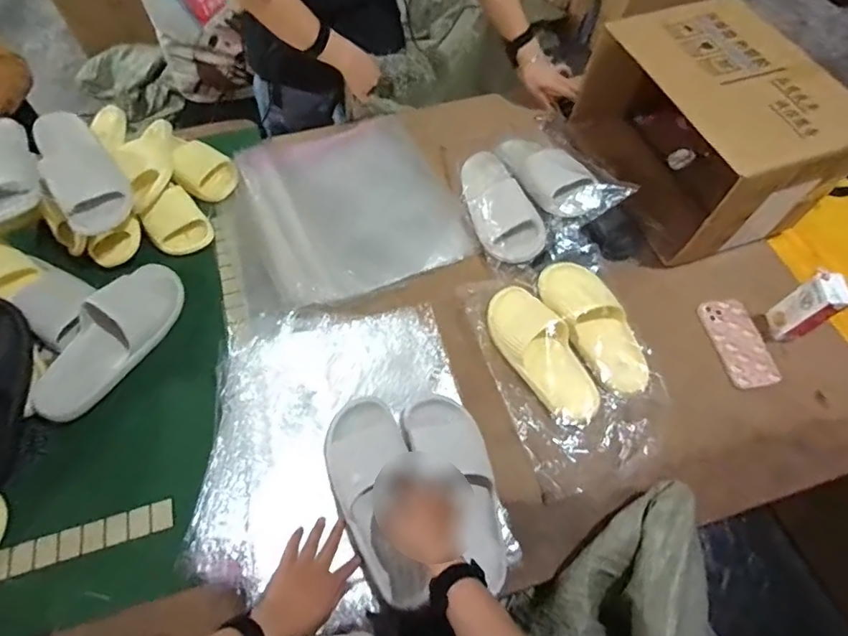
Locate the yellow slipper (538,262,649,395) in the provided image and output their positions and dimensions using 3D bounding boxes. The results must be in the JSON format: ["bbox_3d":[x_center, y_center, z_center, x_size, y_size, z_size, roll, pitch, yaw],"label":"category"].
[{"bbox_3d":[0.289,0.011,0.831,0.105,0.064,0.239,-26,64,-15],"label":"yellow slipper"}]

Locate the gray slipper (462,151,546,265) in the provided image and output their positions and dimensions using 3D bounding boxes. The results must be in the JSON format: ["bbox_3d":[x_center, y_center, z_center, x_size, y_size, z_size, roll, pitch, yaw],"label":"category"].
[{"bbox_3d":[0.134,-0.225,0.935,0.110,0.096,0.277,-16,62,-10],"label":"gray slipper"}]

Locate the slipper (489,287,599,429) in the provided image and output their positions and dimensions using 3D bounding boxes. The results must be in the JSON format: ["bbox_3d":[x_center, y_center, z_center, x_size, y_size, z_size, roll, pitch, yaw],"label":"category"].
[{"bbox_3d":[0.188,0.049,0.811,0.109,0.054,0.260,-16,62,-10],"label":"slipper"}]

